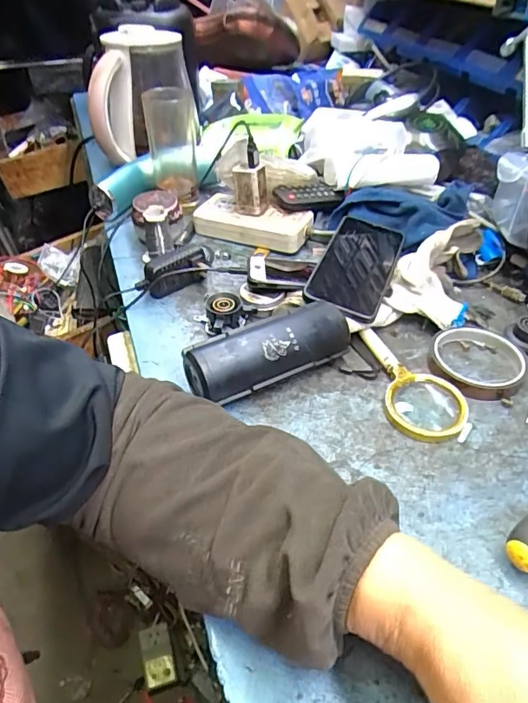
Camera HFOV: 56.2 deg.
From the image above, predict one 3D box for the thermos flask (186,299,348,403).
[{"bbox_3d":[0.005,0.003,0.454,0.154,0.054,0.049,-22,46,-24],"label":"thermos flask"}]

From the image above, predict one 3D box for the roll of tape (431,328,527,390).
[{"bbox_3d":[0.205,0.007,0.474,0.084,0.015,0.085,8,42,8],"label":"roll of tape"}]

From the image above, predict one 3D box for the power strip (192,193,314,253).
[{"bbox_3d":[-0.017,-0.171,0.656,0.154,0.034,0.062,17,44,18],"label":"power strip"}]

